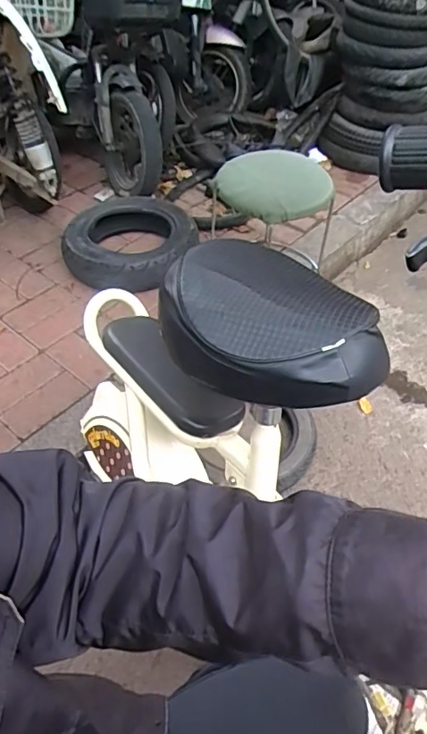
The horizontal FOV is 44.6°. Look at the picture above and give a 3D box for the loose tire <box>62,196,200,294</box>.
[{"bbox_3d":[-0.247,-0.377,1.556,0.394,0.099,0.383,-13,47,-10],"label":"loose tire"}]

